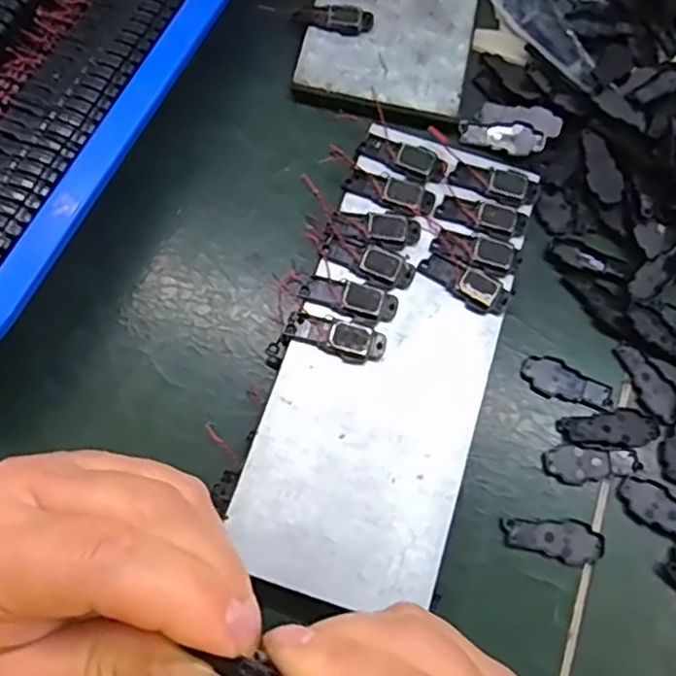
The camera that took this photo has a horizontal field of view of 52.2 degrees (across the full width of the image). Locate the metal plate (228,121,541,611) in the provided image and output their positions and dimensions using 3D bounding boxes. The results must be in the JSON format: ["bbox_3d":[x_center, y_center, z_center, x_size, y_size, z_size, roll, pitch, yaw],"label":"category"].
[{"bbox_3d":[0.022,0.005,0.275,0.078,0.005,0.189,19,71,2],"label":"metal plate"}]

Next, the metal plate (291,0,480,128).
[{"bbox_3d":[0.037,-0.196,0.349,0.077,0.008,0.190,12,71,1],"label":"metal plate"}]

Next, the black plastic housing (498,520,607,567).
[{"bbox_3d":[0.084,0.079,0.270,0.039,0.005,0.016,8,71,-1],"label":"black plastic housing"}]

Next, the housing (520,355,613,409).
[{"bbox_3d":[0.096,0.020,0.291,0.038,0.004,0.017,28,72,6],"label":"housing"}]

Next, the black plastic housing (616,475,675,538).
[{"bbox_3d":[0.131,0.070,0.274,0.039,0.005,0.018,26,72,6],"label":"black plastic housing"}]

